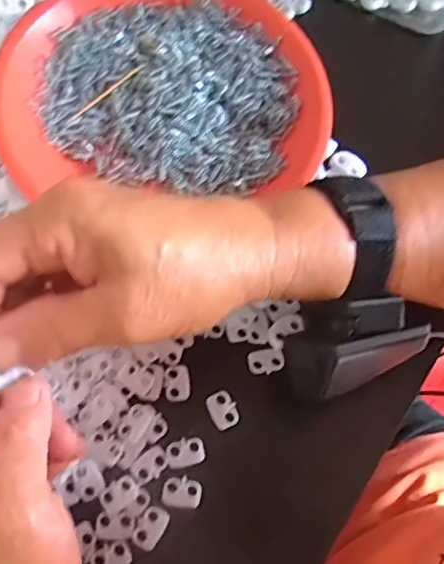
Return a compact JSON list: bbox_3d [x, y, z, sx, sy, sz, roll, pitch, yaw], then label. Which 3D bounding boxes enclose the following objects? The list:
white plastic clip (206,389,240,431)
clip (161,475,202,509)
[{"bbox_3d":[0.001,0.067,0.302,0.014,0.004,0.019,-25,71,-11],"label":"white plastic clip"},{"bbox_3d":[-0.020,0.104,0.286,0.019,0.004,0.014,4,68,0],"label":"clip"}]

